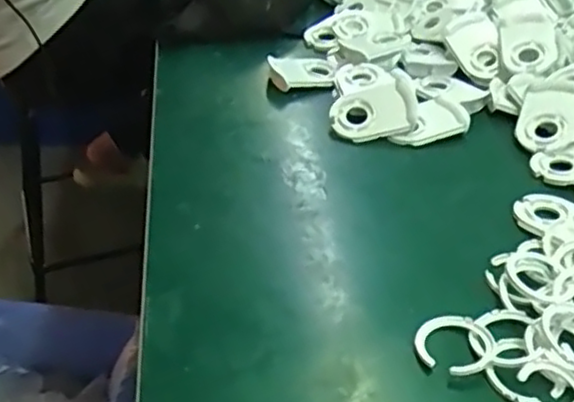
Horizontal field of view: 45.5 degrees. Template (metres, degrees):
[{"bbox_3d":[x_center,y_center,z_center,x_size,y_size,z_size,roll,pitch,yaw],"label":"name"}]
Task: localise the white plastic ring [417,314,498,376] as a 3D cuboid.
[{"bbox_3d":[0.114,0.097,0.460,0.052,0.008,0.047,-3,39,-8],"label":"white plastic ring"}]

